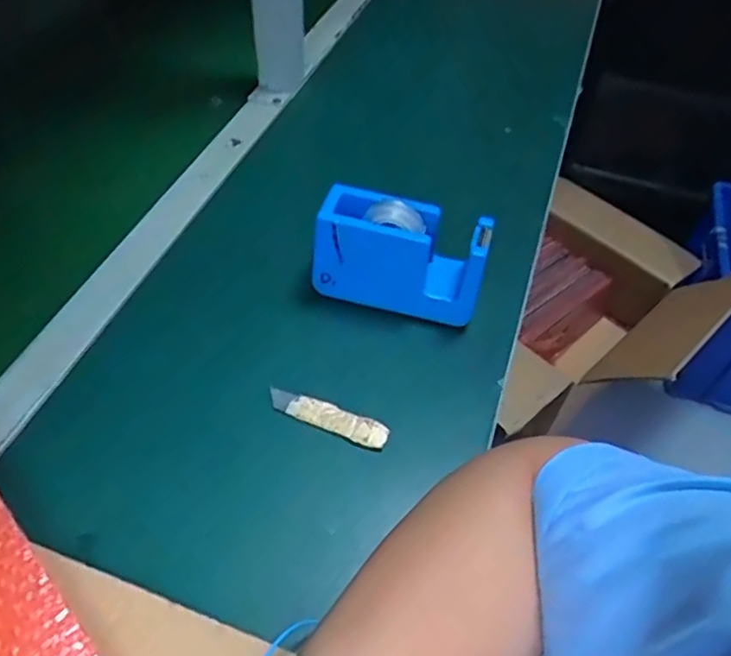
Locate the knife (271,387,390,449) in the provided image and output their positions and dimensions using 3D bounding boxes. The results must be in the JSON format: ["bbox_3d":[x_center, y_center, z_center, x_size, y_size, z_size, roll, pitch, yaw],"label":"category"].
[{"bbox_3d":[-0.026,0.060,0.459,0.087,0.006,0.020,22,51,13],"label":"knife"}]

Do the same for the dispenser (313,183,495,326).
[{"bbox_3d":[0.027,-0.055,0.512,0.129,0.080,0.048,13,49,6],"label":"dispenser"}]

